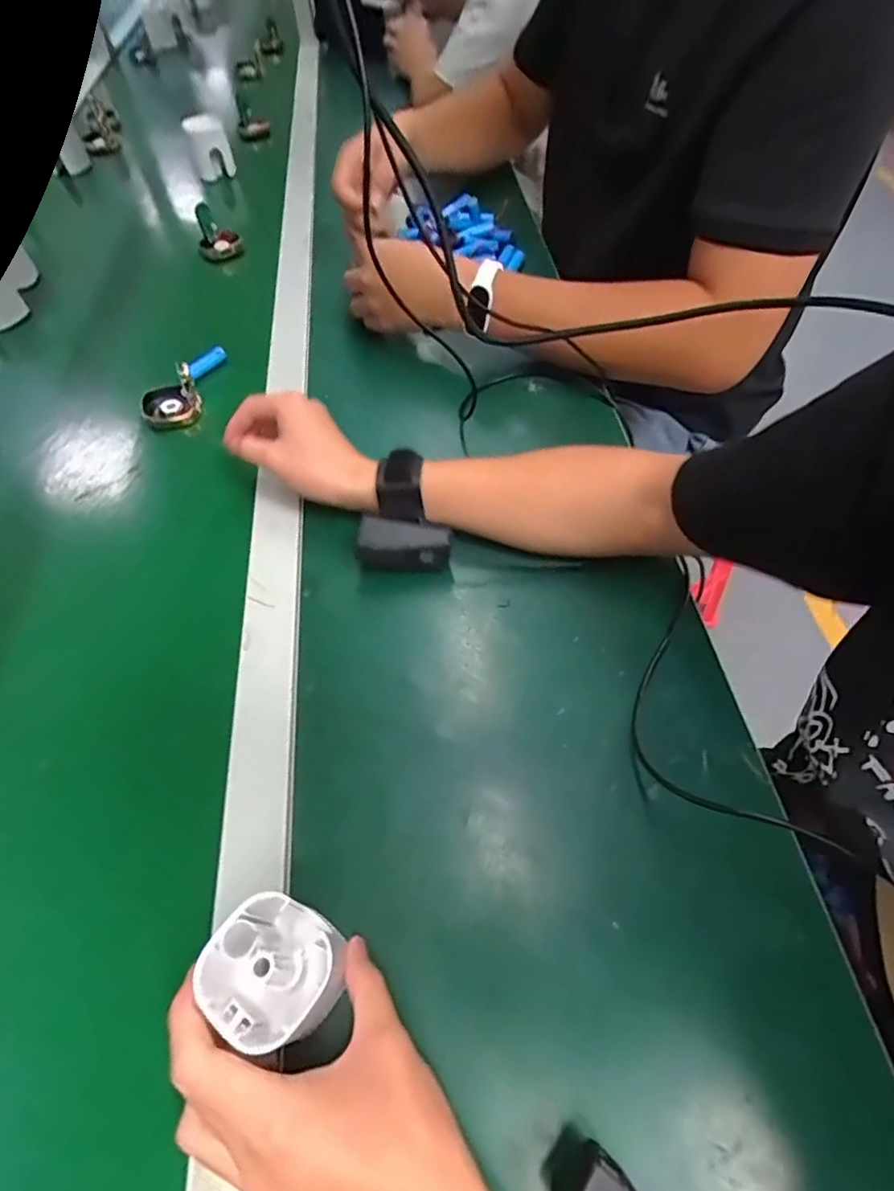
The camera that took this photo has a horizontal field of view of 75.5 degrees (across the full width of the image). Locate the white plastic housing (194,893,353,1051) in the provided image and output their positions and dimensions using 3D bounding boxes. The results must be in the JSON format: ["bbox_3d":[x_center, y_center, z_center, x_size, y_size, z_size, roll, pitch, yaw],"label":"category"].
[{"bbox_3d":[-0.082,0.183,0.280,0.054,0.059,0.055,32,63,23],"label":"white plastic housing"}]

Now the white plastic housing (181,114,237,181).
[{"bbox_3d":[-0.363,-0.689,0.887,0.056,0.072,0.047,-18,57,-9],"label":"white plastic housing"}]

